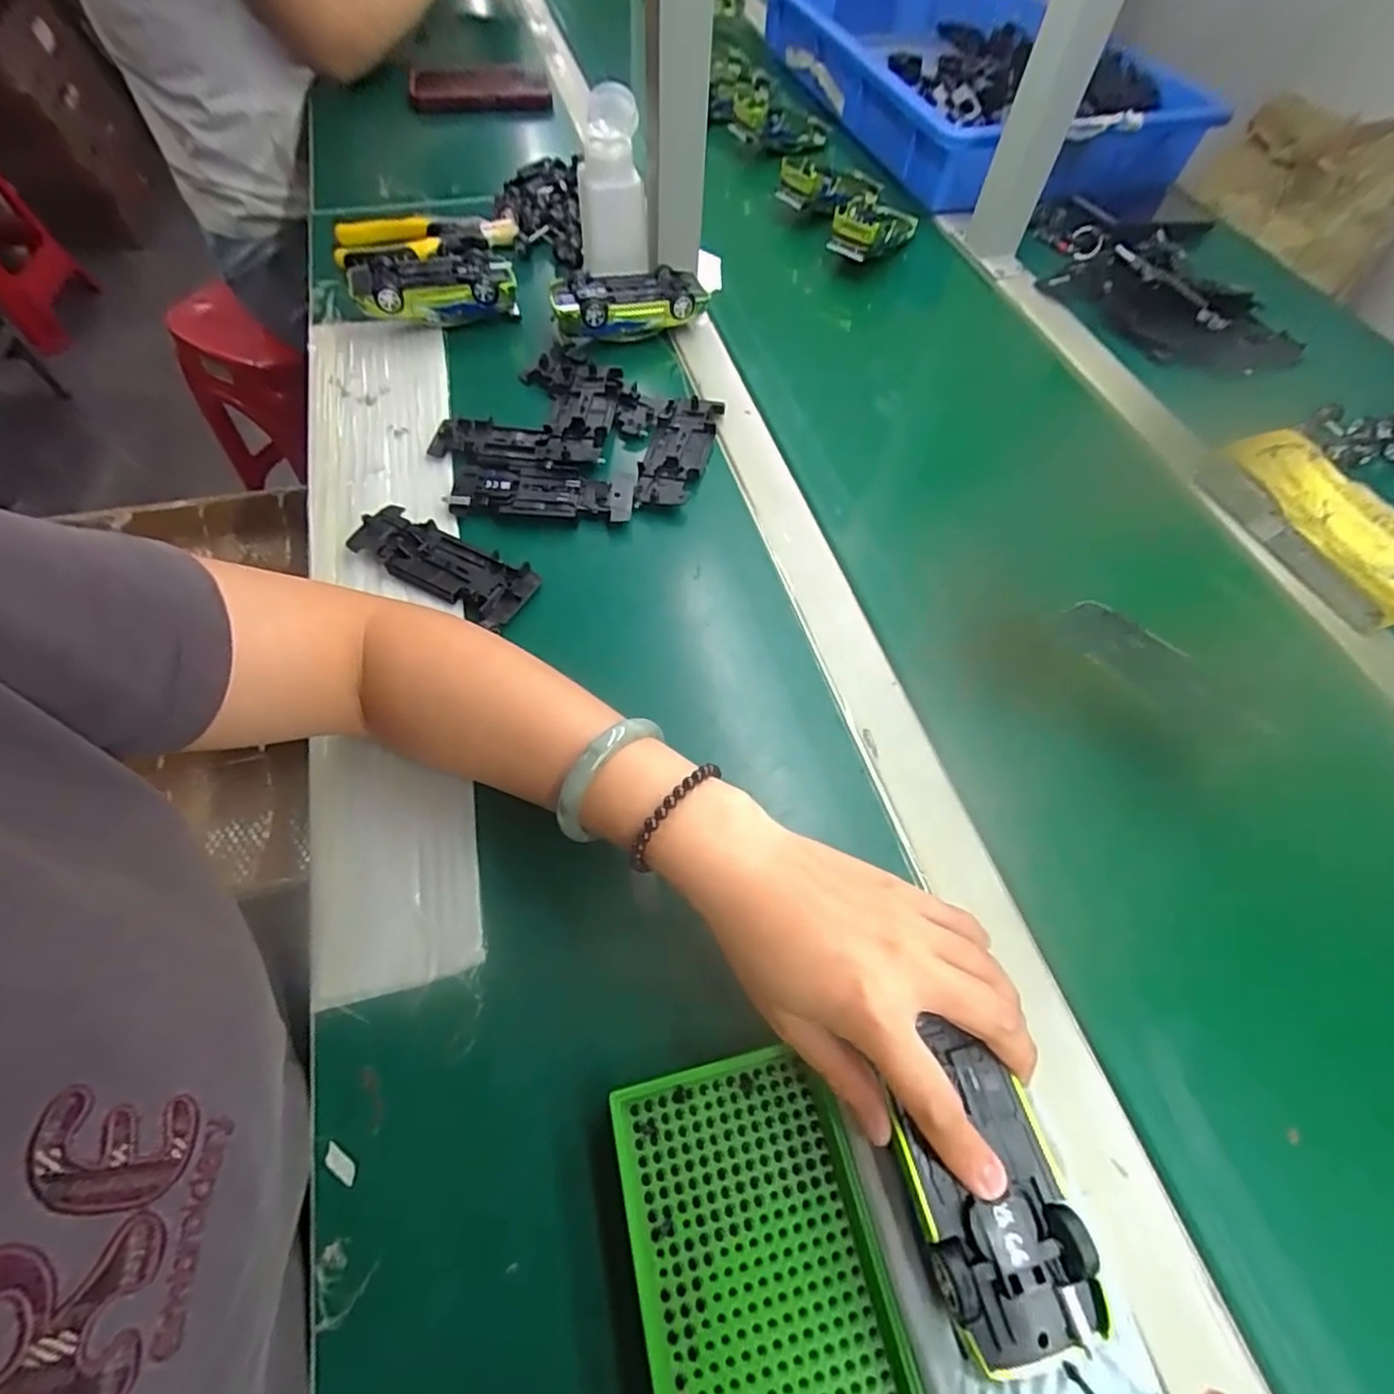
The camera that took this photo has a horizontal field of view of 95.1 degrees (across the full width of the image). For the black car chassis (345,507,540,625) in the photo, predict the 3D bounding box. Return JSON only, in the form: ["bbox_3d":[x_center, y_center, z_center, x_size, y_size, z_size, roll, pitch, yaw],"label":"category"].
[{"bbox_3d":[-0.167,-0.087,0.417,0.122,0.010,0.049,25,62,11],"label":"black car chassis"}]

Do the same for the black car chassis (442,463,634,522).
[{"bbox_3d":[-0.111,-0.145,0.452,0.128,0.012,0.042,4,60,-1],"label":"black car chassis"}]

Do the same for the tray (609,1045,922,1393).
[{"bbox_3d":[0.023,0.217,0.241,0.089,0.016,0.138,-11,61,-9],"label":"tray"}]

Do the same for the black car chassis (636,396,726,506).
[{"bbox_3d":[-0.016,-0.185,0.485,0.045,0.013,0.120,13,60,4],"label":"black car chassis"}]

